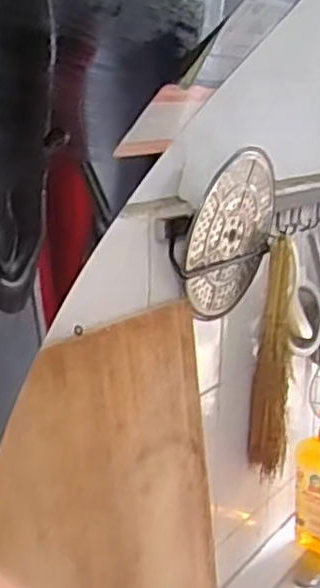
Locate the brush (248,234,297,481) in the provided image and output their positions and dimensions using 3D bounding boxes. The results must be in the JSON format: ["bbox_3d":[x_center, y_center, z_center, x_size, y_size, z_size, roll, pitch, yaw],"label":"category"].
[{"bbox_3d":[0.194,0.113,1.251,0.074,0.411,0.064,1,14,11],"label":"brush"}]

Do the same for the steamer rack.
[{"bbox_3d":[0.110,-0.089,1.101,0.010,0.257,0.252,20,-3,28],"label":"steamer rack"}]

